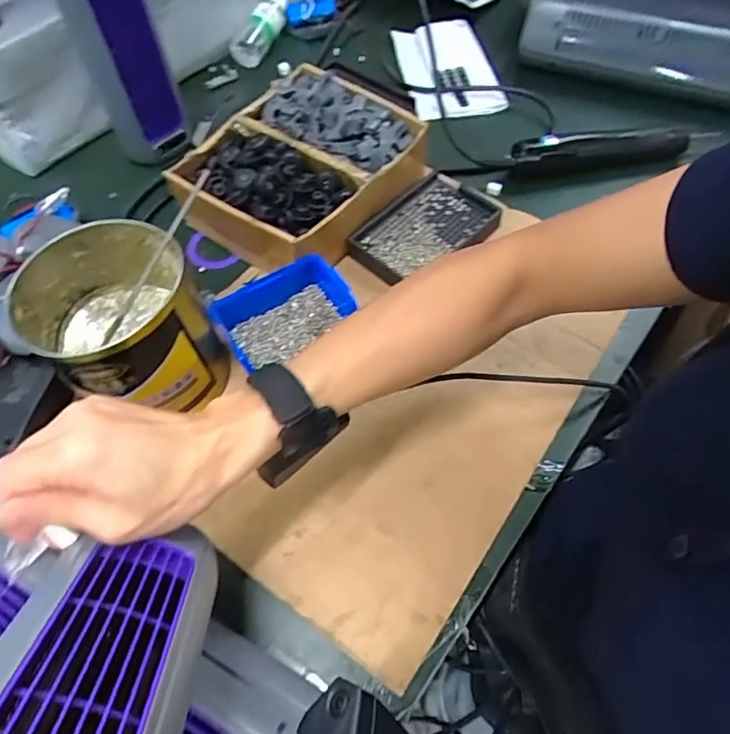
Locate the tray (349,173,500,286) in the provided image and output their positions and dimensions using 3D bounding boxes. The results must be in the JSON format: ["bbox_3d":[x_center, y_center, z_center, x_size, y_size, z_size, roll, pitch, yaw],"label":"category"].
[{"bbox_3d":[0.062,-0.143,0.569,0.155,0.027,0.094,-38,65,-19],"label":"tray"}]

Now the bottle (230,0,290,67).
[{"bbox_3d":[-0.142,-0.495,0.789,0.041,0.036,0.152,25,77,15],"label":"bottle"}]

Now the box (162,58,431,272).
[{"bbox_3d":[-0.064,-0.203,0.563,0.180,0.071,0.216,30,64,17],"label":"box"}]

